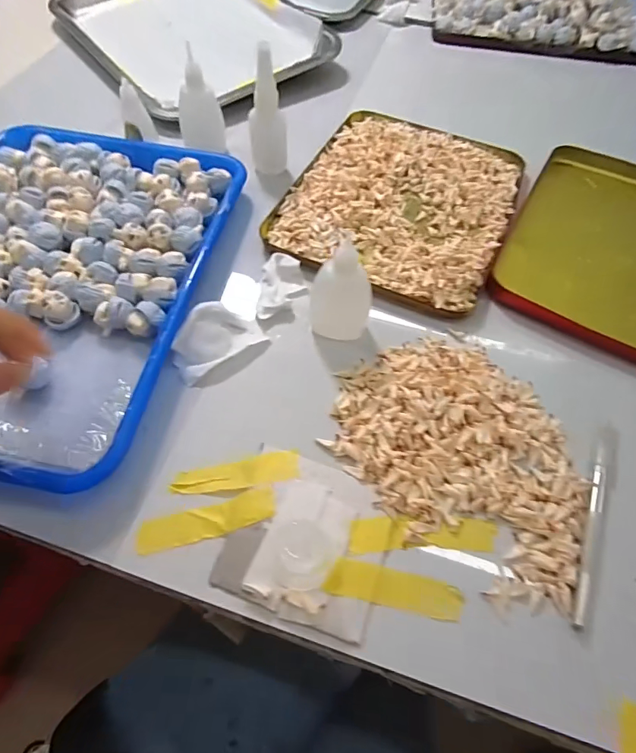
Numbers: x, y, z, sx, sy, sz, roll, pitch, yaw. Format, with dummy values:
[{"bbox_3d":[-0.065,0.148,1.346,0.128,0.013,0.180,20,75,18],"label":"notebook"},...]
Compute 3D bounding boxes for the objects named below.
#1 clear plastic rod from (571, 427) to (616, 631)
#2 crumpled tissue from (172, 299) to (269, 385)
[{"bbox_3d":[0.176,0.088,0.267,0.011,0.007,0.133,22,65,12],"label":"clear plastic rod"},{"bbox_3d":[-0.081,-0.029,0.325,0.068,0.027,0.043,-33,66,-20],"label":"crumpled tissue"}]

